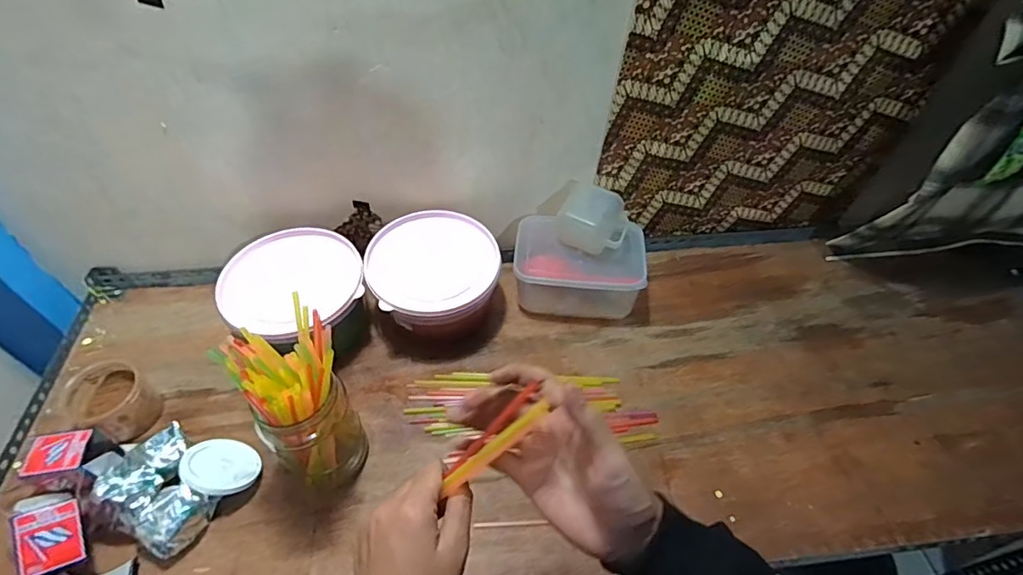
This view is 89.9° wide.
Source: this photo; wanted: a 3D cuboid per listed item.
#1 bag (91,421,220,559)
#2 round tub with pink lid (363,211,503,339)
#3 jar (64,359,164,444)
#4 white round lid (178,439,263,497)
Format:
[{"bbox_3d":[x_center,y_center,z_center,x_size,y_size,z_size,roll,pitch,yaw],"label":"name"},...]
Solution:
[{"bbox_3d":[-0.404,0.235,0.590,0.085,0.083,0.128,-34,58,-27],"label":"bag"},{"bbox_3d":[-0.111,-0.008,0.767,0.184,0.132,0.158,-20,53,-18],"label":"round tub with pink lid"},{"bbox_3d":[-0.519,0.147,0.674,0.093,0.059,0.078,25,53,19],"label":"jar"},{"bbox_3d":[-0.355,0.215,0.620,0.082,0.015,0.083,18,20,-7],"label":"white round lid"}]

